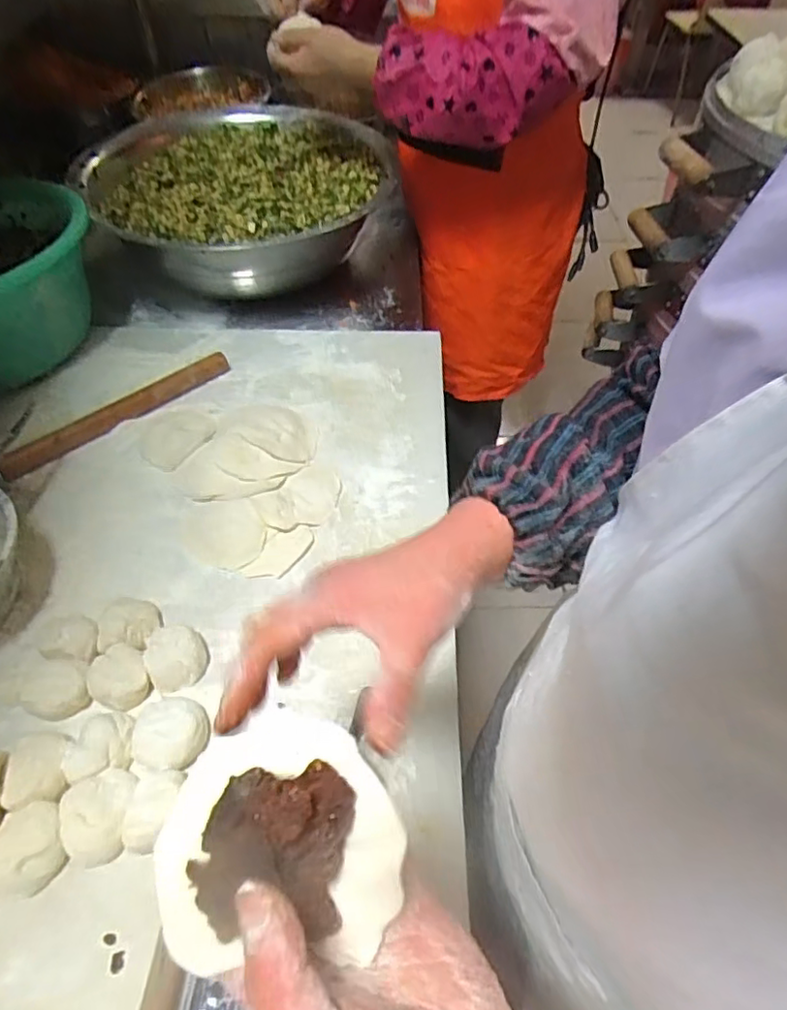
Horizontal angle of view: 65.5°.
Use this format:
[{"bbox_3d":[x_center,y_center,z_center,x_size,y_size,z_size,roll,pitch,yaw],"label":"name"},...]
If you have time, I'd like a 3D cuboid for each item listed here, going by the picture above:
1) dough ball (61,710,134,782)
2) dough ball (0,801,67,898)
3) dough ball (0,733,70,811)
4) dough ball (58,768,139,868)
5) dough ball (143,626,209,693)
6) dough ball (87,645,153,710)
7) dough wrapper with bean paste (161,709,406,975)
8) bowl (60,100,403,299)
[{"bbox_3d":[-0.236,0.195,0.493,0.046,0.022,0.050,-6,52,-6],"label":"dough ball"},{"bbox_3d":[-0.271,0.254,0.453,0.053,0.029,0.055,1,52,-1],"label":"dough ball"},{"bbox_3d":[-0.283,0.211,0.488,0.046,0.027,0.055,-11,53,-10],"label":"dough ball"},{"bbox_3d":[-0.224,0.235,0.465,0.047,0.031,0.062,-4,52,-5],"label":"dough ball"},{"bbox_3d":[-0.196,0.135,0.551,0.051,0.027,0.054,1,52,-1],"label":"dough ball"},{"bbox_3d":[-0.240,0.151,0.533,0.048,0.027,0.048,1,52,-1],"label":"dough ball"},{"bbox_3d":[-0.043,0.119,0.227,0.088,0.042,0.078,-3,52,-4],"label":"dough wrapper with bean paste"},{"bbox_3d":[-0.225,-0.465,0.964,0.438,0.144,0.416,1,52,-1],"label":"bowl"}]

